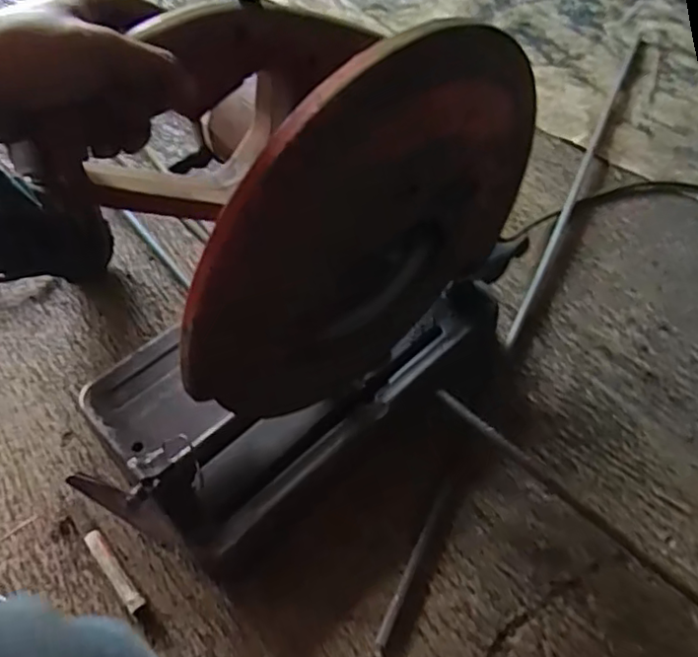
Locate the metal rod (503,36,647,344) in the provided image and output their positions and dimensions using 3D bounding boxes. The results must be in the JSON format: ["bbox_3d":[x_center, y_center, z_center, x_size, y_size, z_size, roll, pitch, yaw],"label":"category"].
[{"bbox_3d":[0.381,-0.261,0.993,0.017,0.008,0.763,24,59,13],"label":"metal rod"}]

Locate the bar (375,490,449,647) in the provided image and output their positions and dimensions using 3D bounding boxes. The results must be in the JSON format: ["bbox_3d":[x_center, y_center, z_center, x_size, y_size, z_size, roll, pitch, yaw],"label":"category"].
[{"bbox_3d":[0.067,0.246,0.645,0.011,0.007,0.169,24,59,13],"label":"bar"}]

